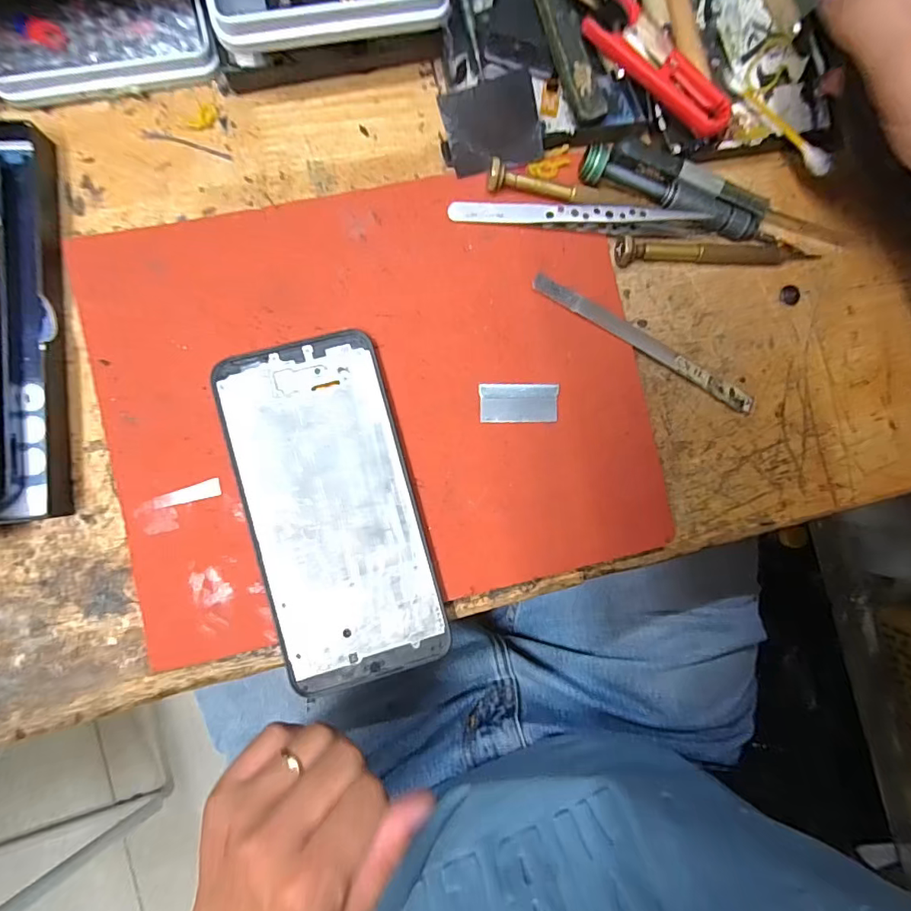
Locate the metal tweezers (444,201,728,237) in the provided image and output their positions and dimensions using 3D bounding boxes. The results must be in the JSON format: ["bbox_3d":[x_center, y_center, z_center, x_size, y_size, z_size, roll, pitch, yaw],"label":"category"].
[{"bbox_3d":[0.065,-0.118,0.250,0.132,0.014,0.011,1,89,-6],"label":"metal tweezers"}]

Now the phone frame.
[{"bbox_3d":[-0.056,0.025,0.238,0.075,0.013,0.156,-15,90,-6],"label":"phone frame"}]

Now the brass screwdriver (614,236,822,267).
[{"bbox_3d":[0.135,-0.103,0.261,0.107,0.009,0.012,0,89,-6],"label":"brass screwdriver"}]

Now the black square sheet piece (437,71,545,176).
[{"bbox_3d":[0.018,-0.155,0.241,0.043,0.004,0.036,-15,121,5],"label":"black square sheet piece"}]

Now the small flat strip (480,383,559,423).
[{"bbox_3d":[0.032,-0.026,0.250,0.038,0.004,0.019,-1,89,-6],"label":"small flat strip"}]

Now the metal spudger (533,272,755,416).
[{"bbox_3d":[0.097,-0.057,0.260,0.129,0.005,0.011,29,86,-5],"label":"metal spudger"}]

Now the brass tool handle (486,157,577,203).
[{"bbox_3d":[0.038,-0.131,0.245,0.045,0.009,0.010,11,88,-5],"label":"brass tool handle"}]

